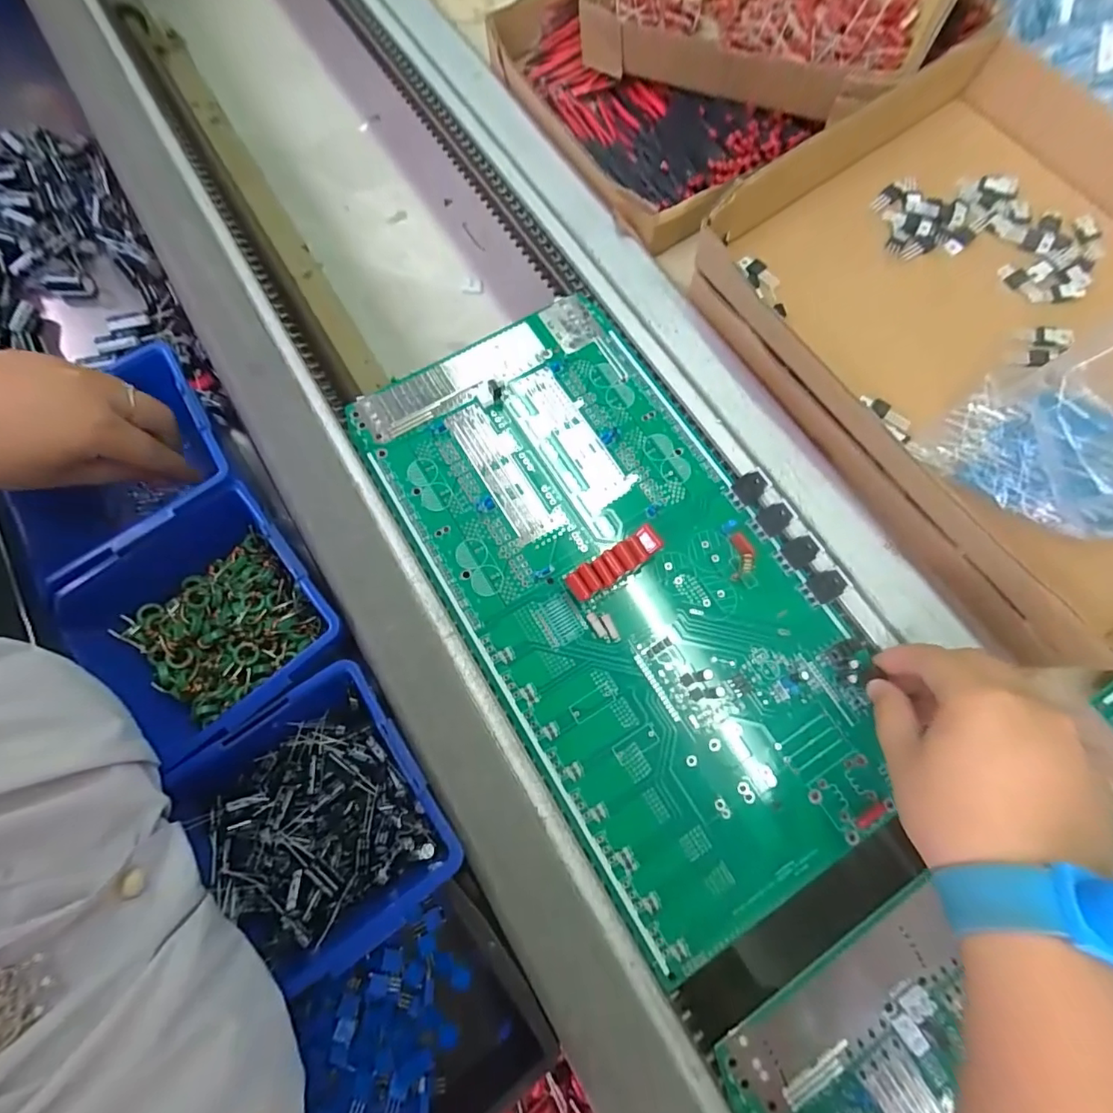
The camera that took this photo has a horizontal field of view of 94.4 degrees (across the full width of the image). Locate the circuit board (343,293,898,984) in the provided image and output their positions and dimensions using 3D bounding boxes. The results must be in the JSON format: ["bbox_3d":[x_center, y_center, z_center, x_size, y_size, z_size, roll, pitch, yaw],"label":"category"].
[{"bbox_3d":[0.037,0.008,0.291,0.184,0.022,0.354,-31,76,-11],"label":"circuit board"}]

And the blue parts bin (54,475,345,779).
[{"bbox_3d":[-0.199,0.041,0.298,0.126,0.052,0.127,-39,77,-12],"label":"blue parts bin"}]

